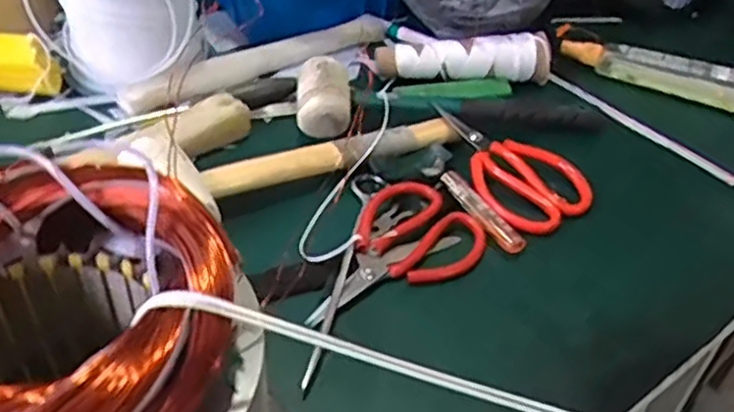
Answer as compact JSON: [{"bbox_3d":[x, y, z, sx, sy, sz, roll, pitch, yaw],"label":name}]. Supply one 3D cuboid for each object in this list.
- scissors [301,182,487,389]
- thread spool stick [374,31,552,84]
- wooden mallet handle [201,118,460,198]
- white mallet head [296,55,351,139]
[{"bbox_3d":[0.005,0.042,0.512,0.187,0.020,0.086,-29,63,-33],"label":"scissors"},{"bbox_3d":[0.101,-0.157,0.719,0.171,0.037,0.042,-3,40,-9],"label":"thread spool stick"},{"bbox_3d":[-0.025,-0.045,0.591,0.225,0.018,0.029,-18,44,-25],"label":"wooden mallet handle"},{"bbox_3d":[-0.040,-0.101,0.640,0.050,0.047,0.065,-1,40,-7],"label":"white mallet head"}]

